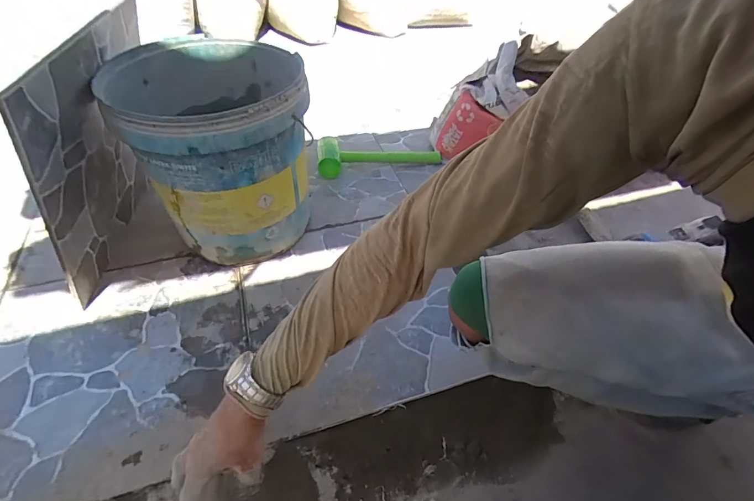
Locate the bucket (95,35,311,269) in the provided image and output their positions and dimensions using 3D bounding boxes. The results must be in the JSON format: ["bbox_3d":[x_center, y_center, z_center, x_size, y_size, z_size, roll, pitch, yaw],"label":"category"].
[{"bbox_3d":[-0.277,-0.175,0.717,0.288,0.322,0.291,2,47,-2],"label":"bucket"}]

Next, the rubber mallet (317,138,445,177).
[{"bbox_3d":[0.007,-0.250,0.973,0.316,0.058,0.114,-6,50,-9],"label":"rubber mallet"}]

